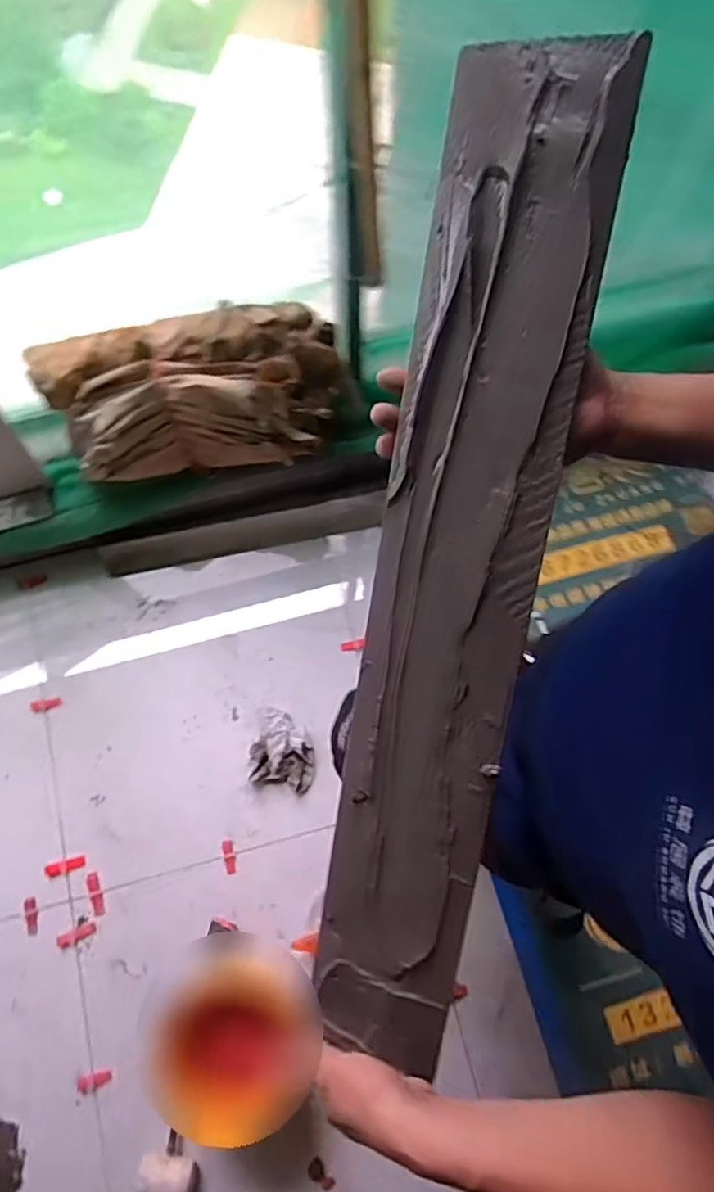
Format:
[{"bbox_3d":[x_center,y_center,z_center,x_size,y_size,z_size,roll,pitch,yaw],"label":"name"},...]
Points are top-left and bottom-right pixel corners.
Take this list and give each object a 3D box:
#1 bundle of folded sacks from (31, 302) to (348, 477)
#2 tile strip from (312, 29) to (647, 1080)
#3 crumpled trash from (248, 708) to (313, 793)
[{"bbox_3d":[-0.338,-0.416,1.344,0.594,0.248,0.262,-7,74,-2],"label":"bundle of folded sacks"},{"bbox_3d":[0.068,0.018,0.483,0.121,0.013,0.759,13,102,20],"label":"tile strip"},{"bbox_3d":[-0.166,0.349,1.439,0.152,0.055,0.170,11,74,2],"label":"crumpled trash"}]

